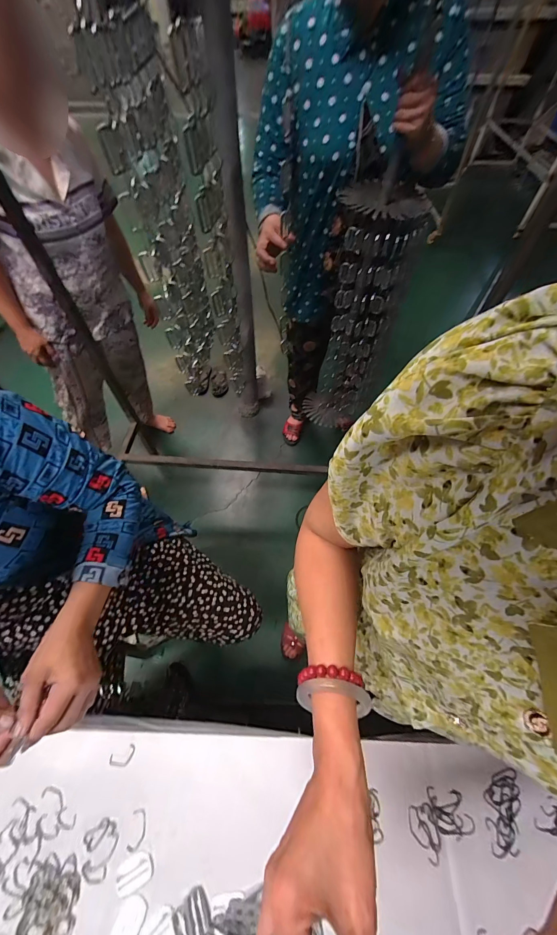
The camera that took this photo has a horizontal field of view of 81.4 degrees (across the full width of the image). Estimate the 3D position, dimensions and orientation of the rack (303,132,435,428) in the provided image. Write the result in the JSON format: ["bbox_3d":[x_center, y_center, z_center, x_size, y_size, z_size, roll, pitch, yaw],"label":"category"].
[{"bbox_3d":[0.229,-0.452,1.029,0.195,0.750,0.224,11,59,6],"label":"rack"}]

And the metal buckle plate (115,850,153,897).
[{"bbox_3d":[-0.186,0.524,0.418,0.047,0.004,0.033,-18,60,-11],"label":"metal buckle plate"}]

